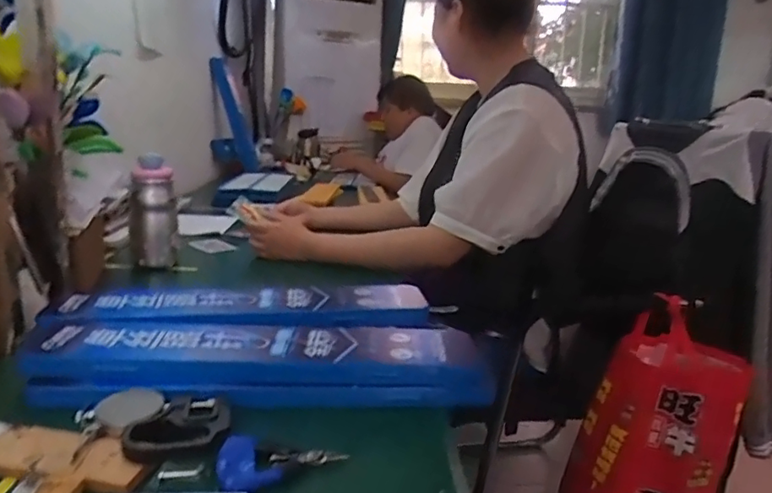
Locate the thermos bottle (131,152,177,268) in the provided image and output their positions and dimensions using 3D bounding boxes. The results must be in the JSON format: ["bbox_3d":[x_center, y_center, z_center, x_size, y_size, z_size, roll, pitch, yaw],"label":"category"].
[{"bbox_3d":[-0.391,-0.049,0.933,0.074,0.192,0.057,-4,16,-23],"label":"thermos bottle"}]

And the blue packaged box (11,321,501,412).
[{"bbox_3d":[-0.123,0.113,0.559,0.466,0.049,0.110,1,15,-6],"label":"blue packaged box"}]

